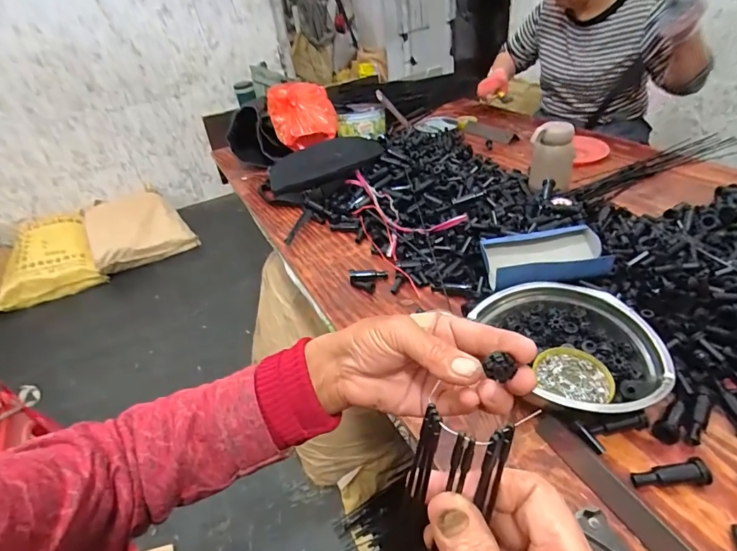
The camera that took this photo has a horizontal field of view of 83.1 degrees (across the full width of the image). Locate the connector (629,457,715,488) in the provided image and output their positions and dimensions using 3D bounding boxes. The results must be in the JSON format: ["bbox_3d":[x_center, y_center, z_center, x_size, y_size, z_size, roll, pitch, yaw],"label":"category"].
[{"bbox_3d":[0.290,0.193,0.400,0.067,0.020,0.019,-15,33,11],"label":"connector"}]

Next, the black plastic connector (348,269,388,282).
[{"bbox_3d":[0.000,0.000,0.714,0.064,0.016,0.021,-7,37,2],"label":"black plastic connector"}]

